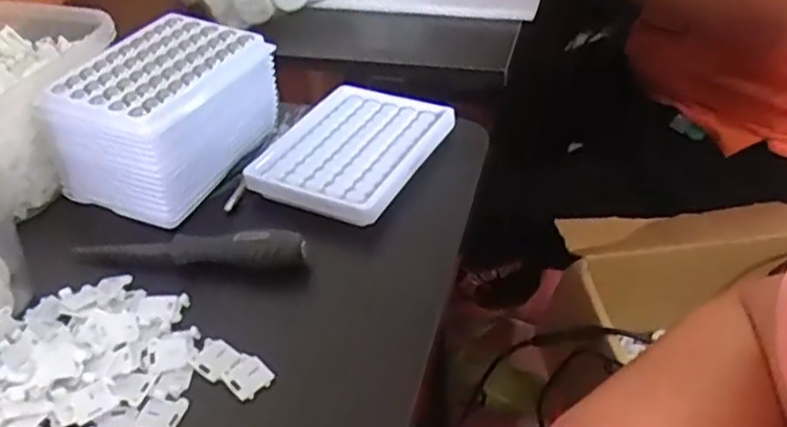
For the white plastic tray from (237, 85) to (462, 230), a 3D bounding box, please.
[{"bbox_3d":[-0.027,-0.047,0.480,0.097,0.013,0.127,16,43,22],"label":"white plastic tray"}]

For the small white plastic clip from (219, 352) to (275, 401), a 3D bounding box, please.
[{"bbox_3d":[-0.073,0.081,0.346,0.021,0.005,0.021,27,48,32],"label":"small white plastic clip"}]

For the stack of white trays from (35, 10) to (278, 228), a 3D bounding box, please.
[{"bbox_3d":[-0.153,-0.070,0.466,0.102,0.075,0.125,12,41,18],"label":"stack of white trays"}]

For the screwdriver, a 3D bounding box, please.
[{"bbox_3d":[-0.124,0.020,0.408,0.143,0.019,0.018,2,39,6],"label":"screwdriver"}]

